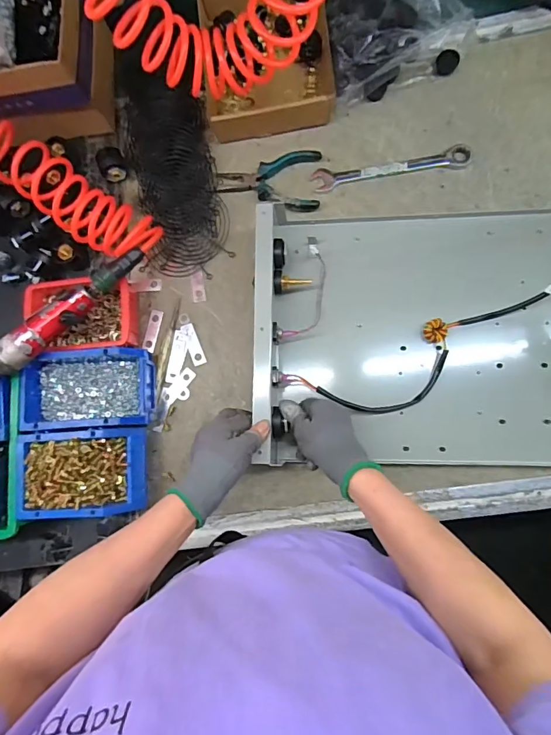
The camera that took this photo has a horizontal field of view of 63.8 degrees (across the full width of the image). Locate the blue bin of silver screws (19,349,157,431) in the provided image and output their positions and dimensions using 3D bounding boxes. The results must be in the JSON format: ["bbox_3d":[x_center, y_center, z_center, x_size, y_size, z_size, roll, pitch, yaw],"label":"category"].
[{"bbox_3d":[-0.250,0.030,0.593,0.161,0.058,0.103,-4,83,6],"label":"blue bin of silver screws"}]

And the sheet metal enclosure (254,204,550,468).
[{"bbox_3d":[0.203,-0.063,0.435,0.466,0.312,0.330,0,82,5],"label":"sheet metal enclosure"}]

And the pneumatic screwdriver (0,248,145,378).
[{"bbox_3d":[-0.292,-0.051,0.562,0.303,0.046,0.046,-42,81,0],"label":"pneumatic screwdriver"}]

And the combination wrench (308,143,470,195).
[{"bbox_3d":[0.164,-0.282,0.622,0.220,0.010,0.032,-8,83,5],"label":"combination wrench"}]

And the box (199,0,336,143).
[{"bbox_3d":[-0.015,-0.453,0.640,0.187,0.044,0.230,-5,83,6],"label":"box"}]

